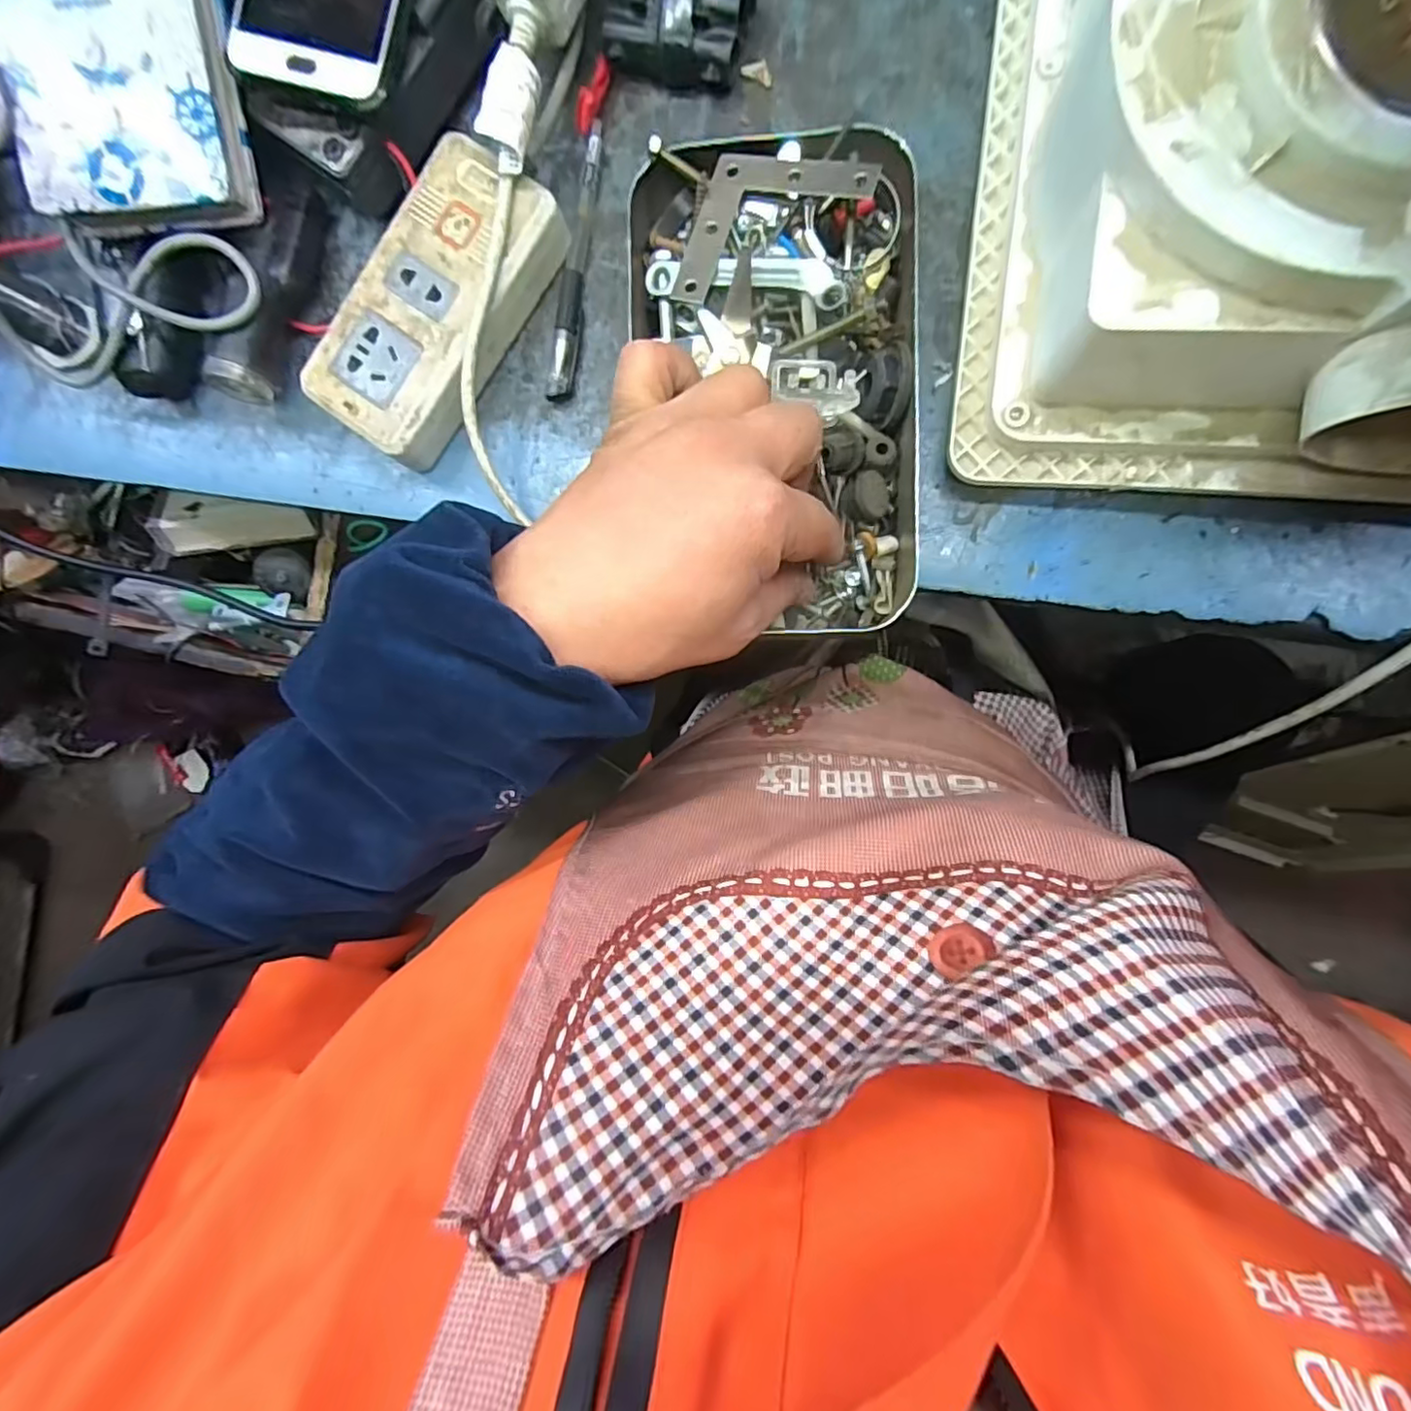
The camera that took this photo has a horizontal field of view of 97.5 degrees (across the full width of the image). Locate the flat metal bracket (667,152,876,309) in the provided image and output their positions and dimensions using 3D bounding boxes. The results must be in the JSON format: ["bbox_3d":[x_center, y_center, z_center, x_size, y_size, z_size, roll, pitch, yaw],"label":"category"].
[{"bbox_3d":[0.028,-0.194,0.253,0.069,0.004,0.068,14,85,9],"label":"flat metal bracket"}]

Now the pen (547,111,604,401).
[{"bbox_3d":[-0.067,-0.227,0.319,0.013,0.010,0.135,8,93,7],"label":"pen"}]

